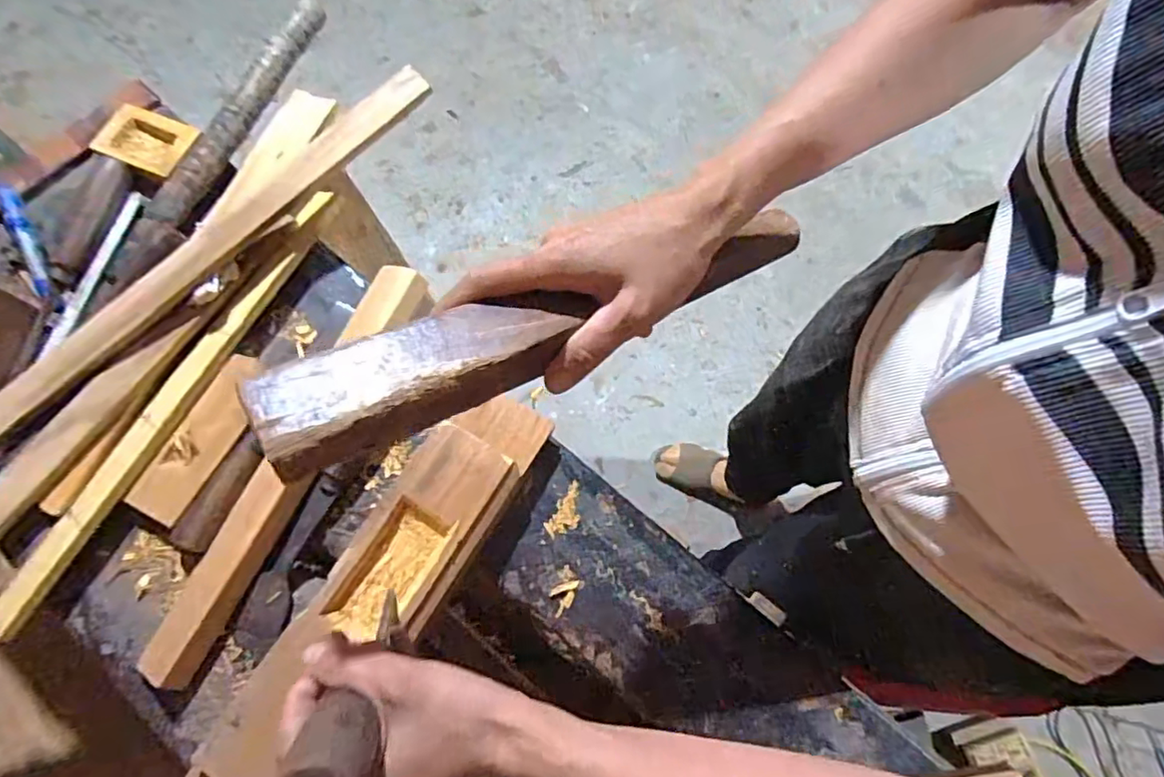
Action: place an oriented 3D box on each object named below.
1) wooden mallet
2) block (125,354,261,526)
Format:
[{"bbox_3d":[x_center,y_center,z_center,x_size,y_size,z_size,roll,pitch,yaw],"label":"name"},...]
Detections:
[{"bbox_3d":[-0.005,-0.042,0.326,0.322,0.026,0.050,-24,73,-26],"label":"wooden mallet"},{"bbox_3d":[-0.341,0.044,0.544,0.056,0.016,0.157,29,74,9],"label":"block"}]

